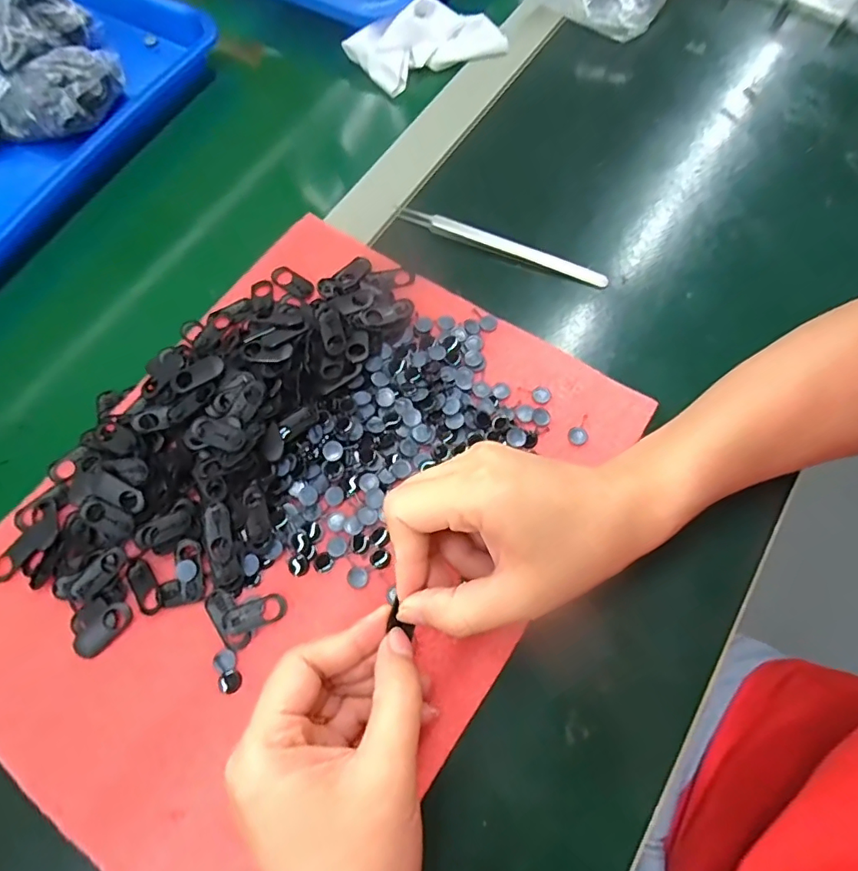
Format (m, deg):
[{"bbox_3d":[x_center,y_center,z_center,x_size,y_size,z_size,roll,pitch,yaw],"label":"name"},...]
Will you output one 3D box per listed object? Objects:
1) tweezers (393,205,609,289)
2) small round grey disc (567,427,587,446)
[{"bbox_3d":[0.047,-0.127,0.355,0.148,0.011,0.014,20,69,10],"label":"tweezers"},{"bbox_3d":[0.085,0.000,0.299,0.011,0.004,0.012,-1,67,2],"label":"small round grey disc"}]

